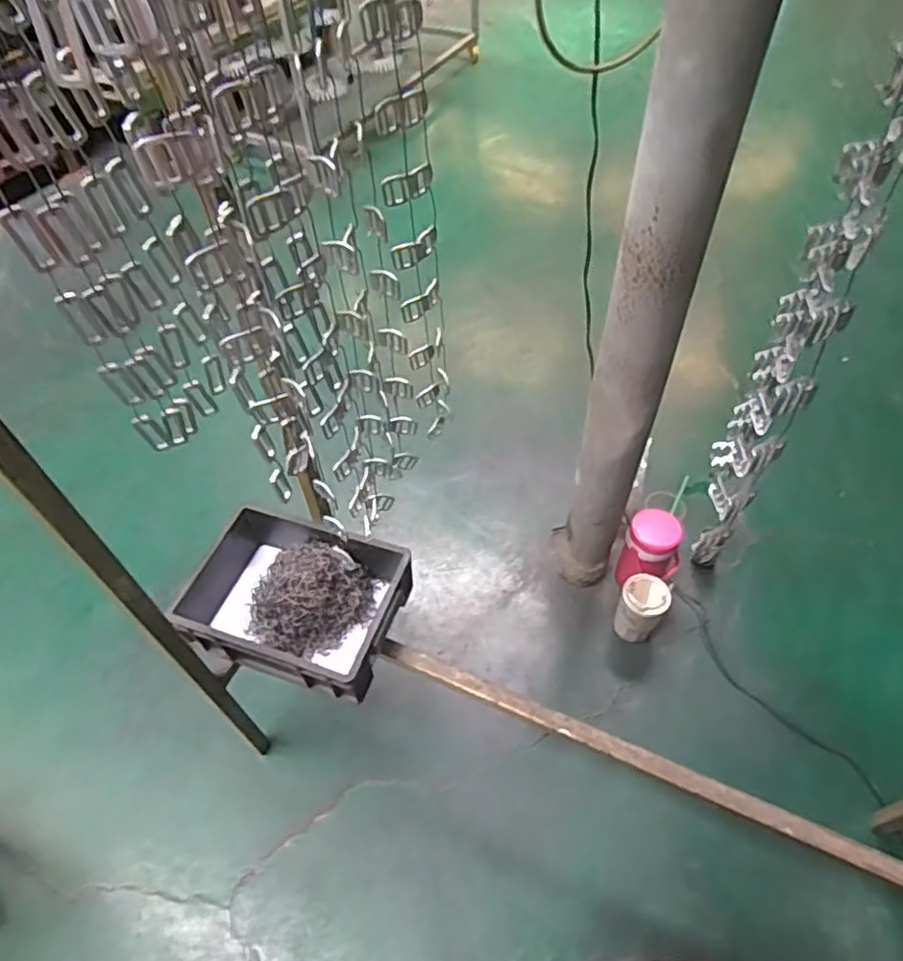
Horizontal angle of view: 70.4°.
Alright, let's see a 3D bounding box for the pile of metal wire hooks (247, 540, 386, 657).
[{"bbox_3d":[-0.245,0.191,1.077,0.199,0.112,0.187,18,55,16],"label":"pile of metal wire hooks"}]

